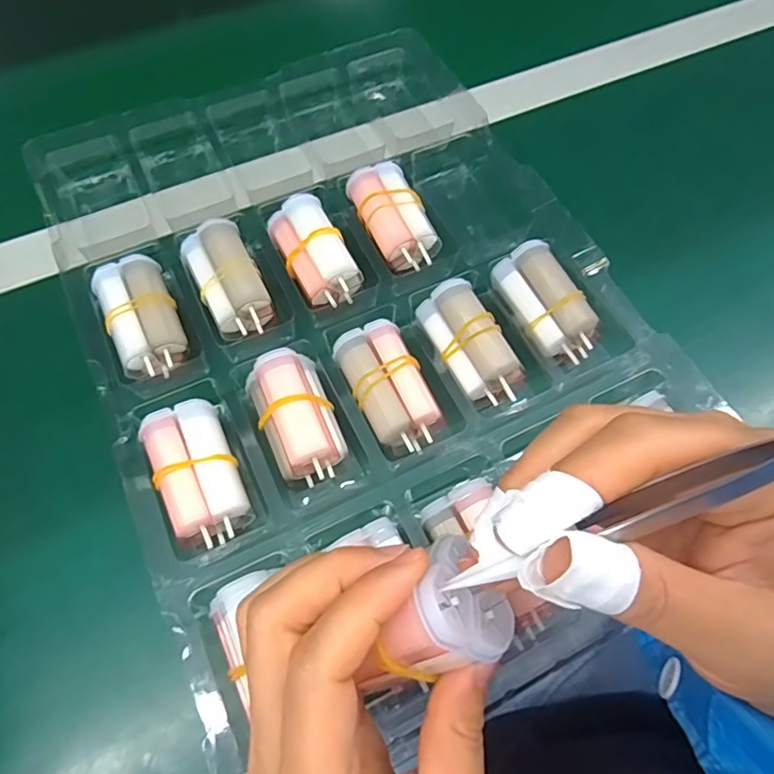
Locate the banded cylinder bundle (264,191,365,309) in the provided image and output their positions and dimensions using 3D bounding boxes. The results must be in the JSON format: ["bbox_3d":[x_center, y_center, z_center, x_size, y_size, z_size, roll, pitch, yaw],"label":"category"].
[{"bbox_3d":[-0.043,-0.076,0.331,0.033,0.035,0.067,-26,67,-13],"label":"banded cylinder bundle"}]

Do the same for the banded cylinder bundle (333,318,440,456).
[{"bbox_3d":[0.001,0.002,0.294,0.036,0.032,0.066,-25,67,-12],"label":"banded cylinder bundle"}]

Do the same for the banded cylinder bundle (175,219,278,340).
[{"bbox_3d":[-0.090,-0.059,0.322,0.034,0.036,0.067,-25,67,-12],"label":"banded cylinder bundle"}]

